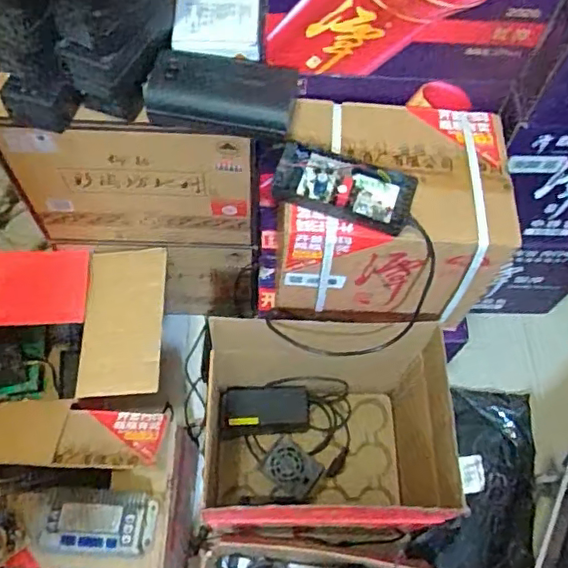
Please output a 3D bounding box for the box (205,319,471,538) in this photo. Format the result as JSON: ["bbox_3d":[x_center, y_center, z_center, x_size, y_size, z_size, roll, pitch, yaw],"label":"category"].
[{"bbox_3d":[0.068,0.279,1.058,0.422,0.399,0.296,0,64,-3],"label":"box"}]

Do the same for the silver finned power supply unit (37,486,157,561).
[{"bbox_3d":[-0.280,0.355,0.887,0.175,0.037,0.095,4,63,-1],"label":"silver finned power supply unit"}]

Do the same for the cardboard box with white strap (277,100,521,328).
[{"bbox_3d":[0.149,-0.093,0.914,0.322,0.261,0.262,5,63,-1],"label":"cardboard box with white strap"}]

